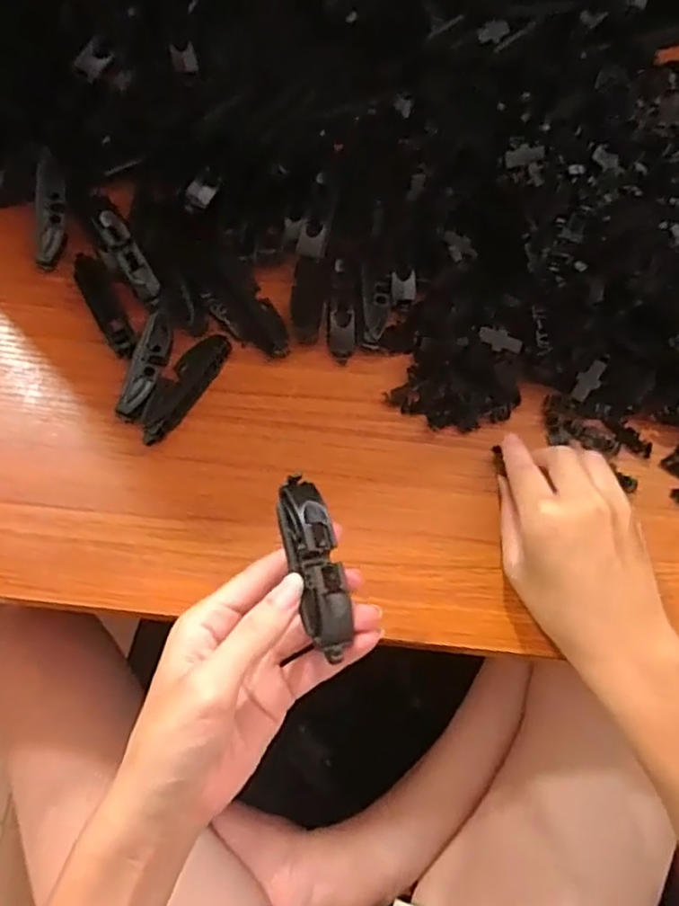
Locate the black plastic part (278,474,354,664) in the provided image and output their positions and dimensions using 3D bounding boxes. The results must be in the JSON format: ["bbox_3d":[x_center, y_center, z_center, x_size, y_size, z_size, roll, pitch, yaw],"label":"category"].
[{"bbox_3d":[-0.011,0.046,0.287,0.022,0.011,0.076,-14,71,-3],"label":"black plastic part"}]

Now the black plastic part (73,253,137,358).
[{"bbox_3d":[-0.149,-0.094,0.420,0.020,0.012,0.077,-28,73,-9],"label":"black plastic part"}]

